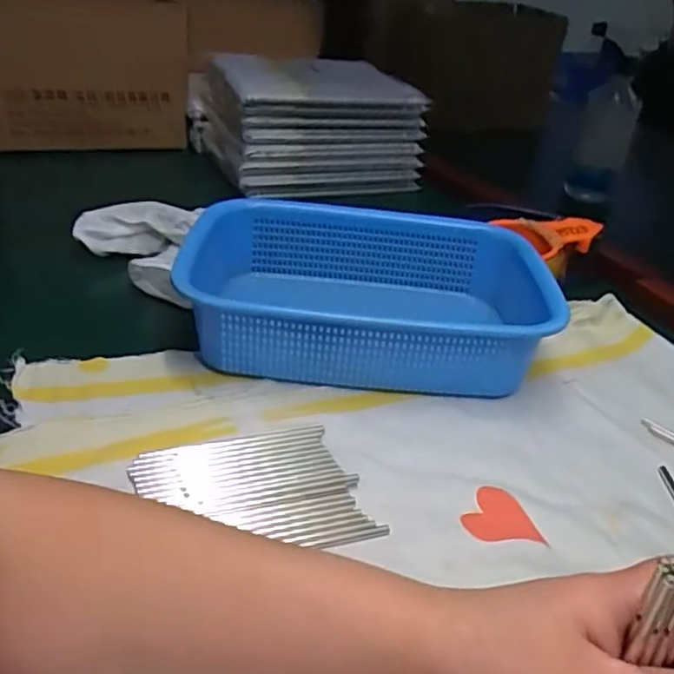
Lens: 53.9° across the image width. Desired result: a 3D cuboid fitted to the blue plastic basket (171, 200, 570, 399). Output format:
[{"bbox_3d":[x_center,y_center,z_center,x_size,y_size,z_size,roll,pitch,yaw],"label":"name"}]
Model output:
[{"bbox_3d":[0.025,-0.036,0.551,0.283,0.075,0.209,5,32,0],"label":"blue plastic basket"}]

